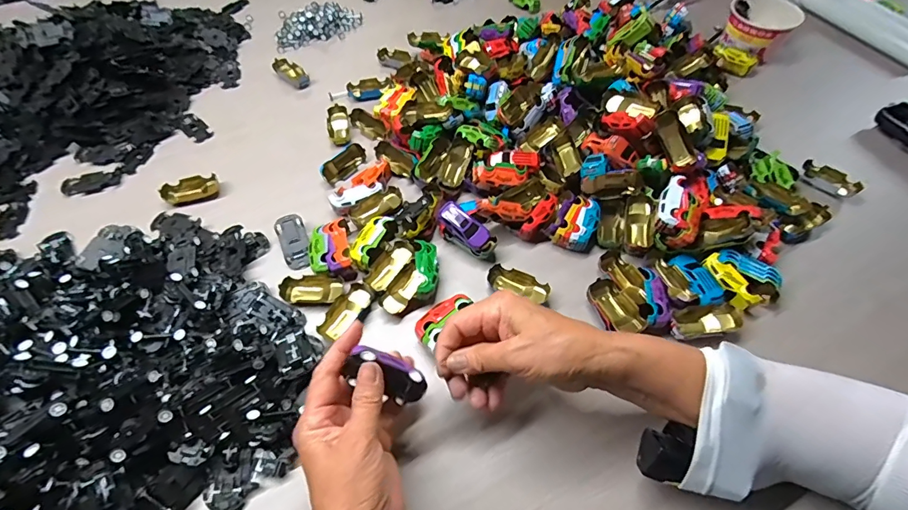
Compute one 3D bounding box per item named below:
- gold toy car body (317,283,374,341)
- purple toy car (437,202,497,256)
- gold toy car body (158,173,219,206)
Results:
[{"bbox_3d":[-0.110,0.057,0.437,0.025,0.015,0.062,34,64,19],"label":"gold toy car body"},{"bbox_3d":[0.014,-0.029,0.466,0.069,0.020,0.029,39,65,0],"label":"purple toy car"},{"bbox_3d":[-0.321,-0.081,0.526,0.062,0.016,0.032,-26,62,-15],"label":"gold toy car body"}]

